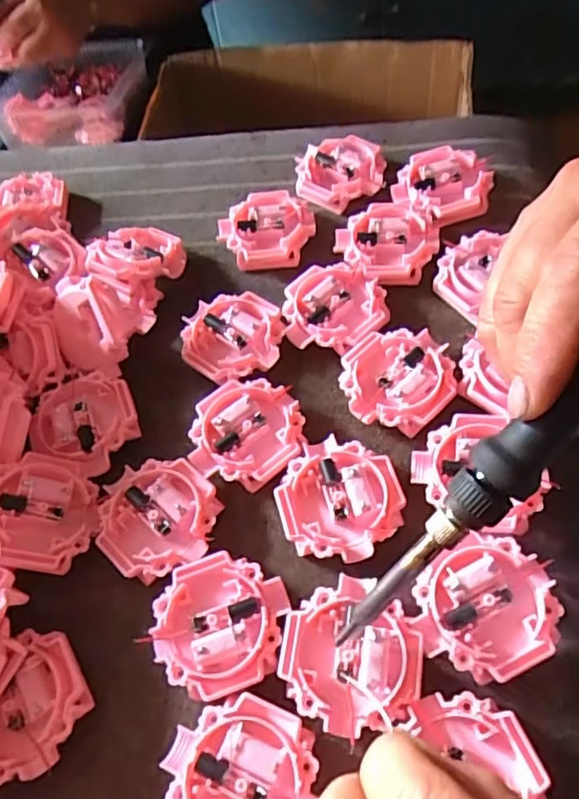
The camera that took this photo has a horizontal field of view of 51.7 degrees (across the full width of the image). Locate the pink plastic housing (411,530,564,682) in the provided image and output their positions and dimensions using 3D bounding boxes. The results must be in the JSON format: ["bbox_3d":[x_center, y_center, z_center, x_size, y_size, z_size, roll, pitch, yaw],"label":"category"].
[{"bbox_3d":[0.076,0.079,0.229,0.052,0.010,0.048,-4,60,6],"label":"pink plastic housing"}]

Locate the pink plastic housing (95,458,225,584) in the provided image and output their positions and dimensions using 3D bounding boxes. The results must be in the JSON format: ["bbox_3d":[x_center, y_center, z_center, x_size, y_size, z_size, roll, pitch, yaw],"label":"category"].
[{"bbox_3d":[-0.059,0.051,0.266,0.051,0.010,0.051,-4,60,6],"label":"pink plastic housing"}]

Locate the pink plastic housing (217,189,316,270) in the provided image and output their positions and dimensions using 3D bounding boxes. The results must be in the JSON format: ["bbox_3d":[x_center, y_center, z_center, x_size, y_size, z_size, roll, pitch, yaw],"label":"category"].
[{"bbox_3d":[-0.013,-0.099,0.354,0.055,0.021,0.049,-4,60,6],"label":"pink plastic housing"}]

